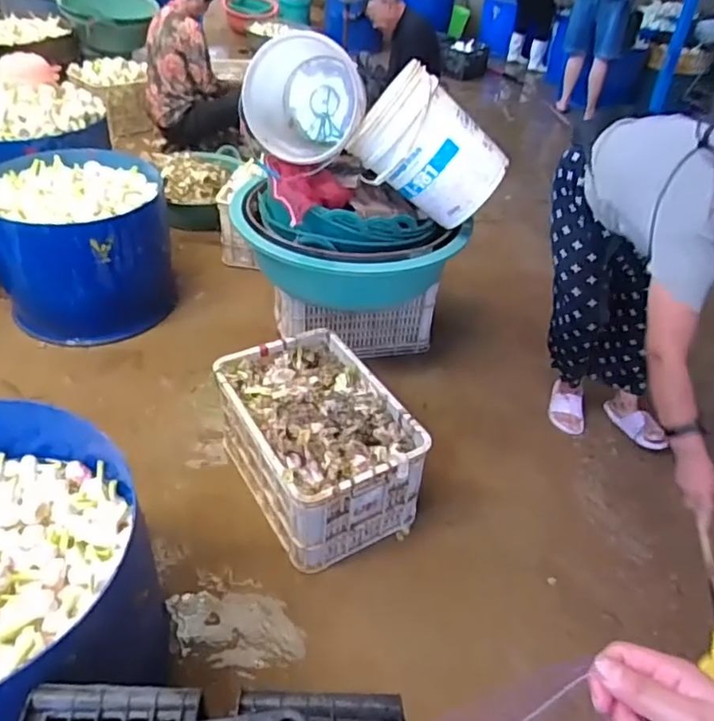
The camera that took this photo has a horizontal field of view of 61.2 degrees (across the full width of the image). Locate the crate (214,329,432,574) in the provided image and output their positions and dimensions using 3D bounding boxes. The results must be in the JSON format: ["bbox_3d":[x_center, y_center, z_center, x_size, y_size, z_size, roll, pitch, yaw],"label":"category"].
[{"bbox_3d":[-0.111,0.206,1.548,0.351,0.284,0.543,-17,43,-26],"label":"crate"}]

